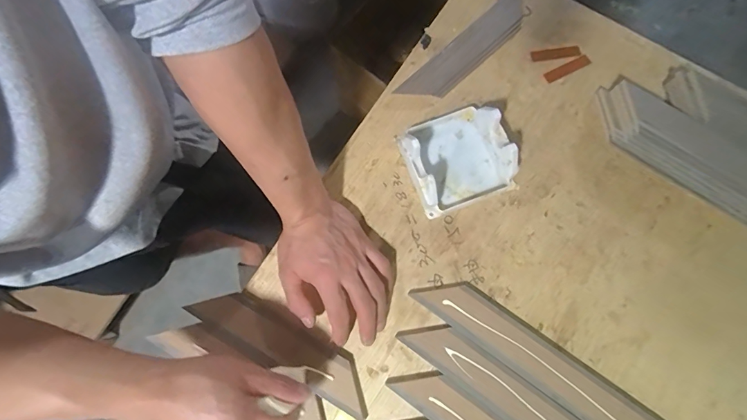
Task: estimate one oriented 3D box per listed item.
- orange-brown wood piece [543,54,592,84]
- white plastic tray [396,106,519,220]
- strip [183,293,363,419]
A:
[{"bbox_3d":[0.240,-0.175,0.492,0.057,0.008,0.016,-25,79,-5],"label":"orange-brown wood piece"},{"bbox_3d":[0.093,-0.063,0.443,0.108,0.054,0.107,-20,79,-4],"label":"white plastic tray"},{"bbox_3d":[-0.098,0.145,0.427,0.205,0.015,0.052,27,80,7],"label":"strip"}]

